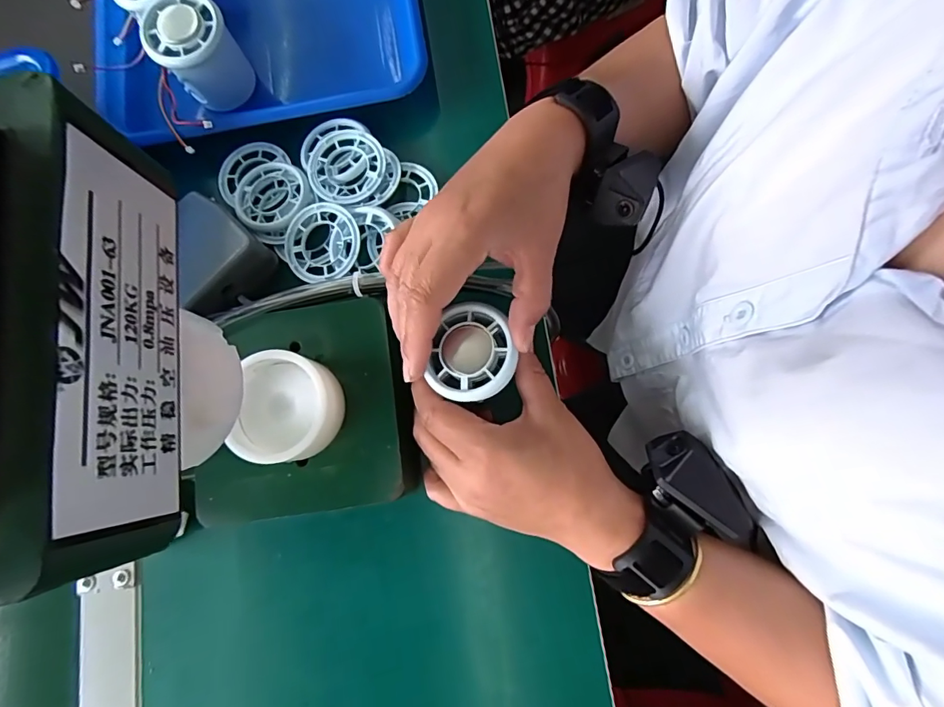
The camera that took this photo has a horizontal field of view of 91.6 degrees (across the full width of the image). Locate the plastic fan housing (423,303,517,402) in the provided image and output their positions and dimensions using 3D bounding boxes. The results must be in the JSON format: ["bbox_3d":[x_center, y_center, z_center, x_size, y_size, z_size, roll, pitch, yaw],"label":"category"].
[{"bbox_3d":[0.001,0.000,0.259,0.045,0.020,0.055,16,80,3],"label":"plastic fan housing"}]

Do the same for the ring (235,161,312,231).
[{"bbox_3d":[-0.147,-0.115,0.338,0.055,0.013,0.052,-1,80,4],"label":"ring"}]

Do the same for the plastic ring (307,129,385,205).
[{"bbox_3d":[-0.092,-0.138,0.335,0.056,0.009,0.061,-1,80,4],"label":"plastic ring"}]

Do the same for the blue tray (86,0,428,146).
[{"bbox_3d":[-0.182,-0.332,0.367,0.250,0.055,0.338,-10,79,3],"label":"blue tray"}]

